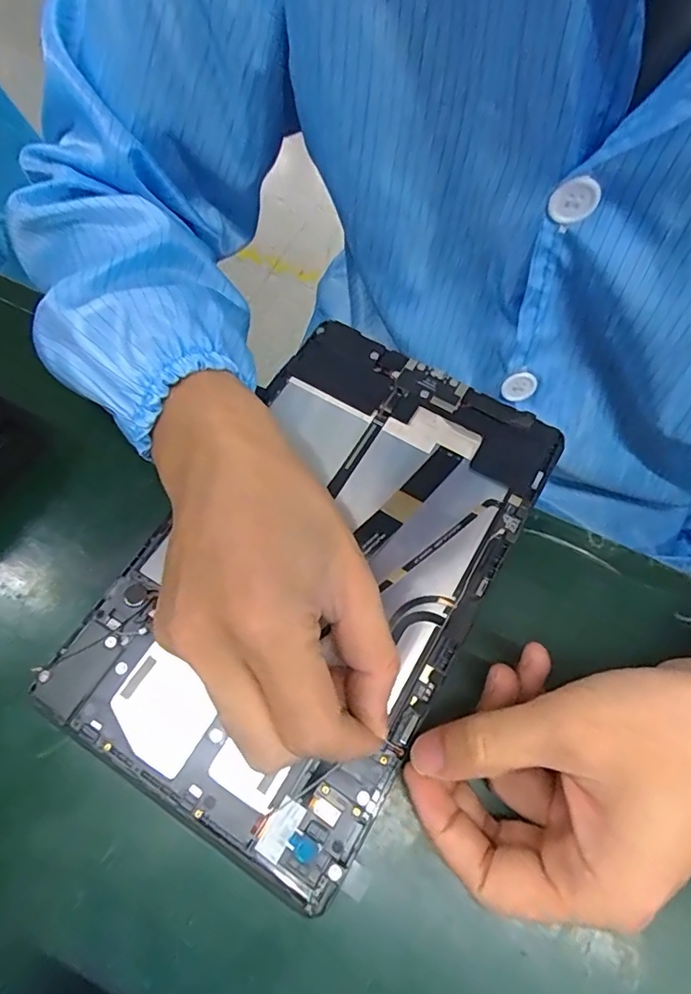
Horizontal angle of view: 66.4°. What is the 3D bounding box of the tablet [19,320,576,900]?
[{"bbox_3d":[-0.011,0.026,0.251,0.148,0.009,0.241,29,71,12],"label":"tablet"}]

